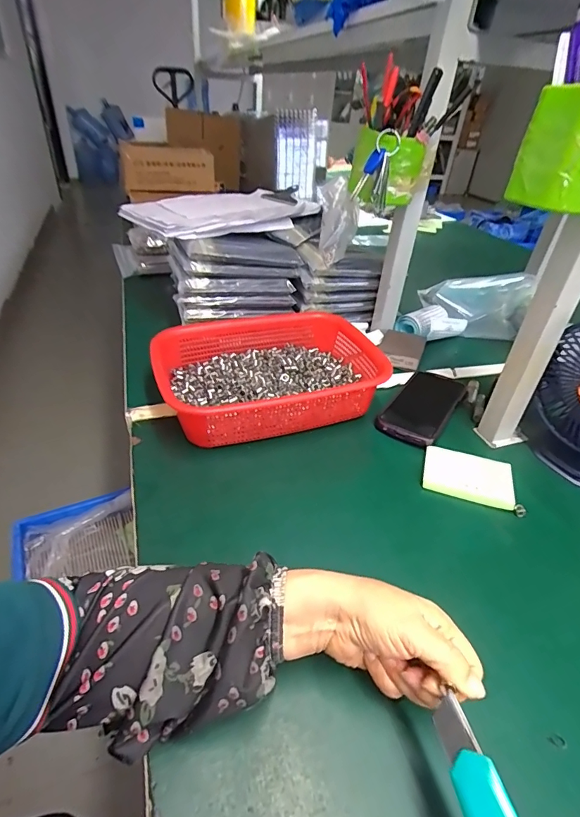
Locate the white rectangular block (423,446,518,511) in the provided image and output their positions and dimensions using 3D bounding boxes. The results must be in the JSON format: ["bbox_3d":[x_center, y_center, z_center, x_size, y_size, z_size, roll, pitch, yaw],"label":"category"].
[{"bbox_3d":[0.202,0.075,0.473,0.094,0.016,0.068,14,37,12],"label":"white rectangular block"}]

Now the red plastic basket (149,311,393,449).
[{"bbox_3d":[-0.018,-0.046,0.563,0.294,0.077,0.210,-10,39,-20],"label":"red plastic basket"}]

